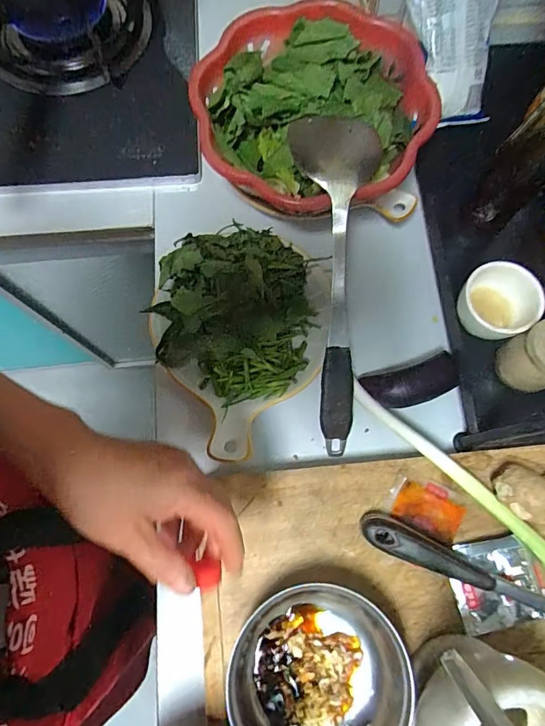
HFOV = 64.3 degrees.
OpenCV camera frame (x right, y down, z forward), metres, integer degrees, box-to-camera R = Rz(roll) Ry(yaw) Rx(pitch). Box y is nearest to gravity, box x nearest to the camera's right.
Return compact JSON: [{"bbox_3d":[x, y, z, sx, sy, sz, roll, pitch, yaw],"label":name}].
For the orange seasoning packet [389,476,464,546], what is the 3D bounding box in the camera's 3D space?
[{"bbox_3d":[0.142,0.132,0.397,0.060,0.009,0.043,28,76,8],"label":"orange seasoning packet"}]

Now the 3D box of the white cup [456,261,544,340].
[{"bbox_3d":[0.218,-0.057,0.423,0.070,0.052,0.068,0,74,0],"label":"white cup"}]

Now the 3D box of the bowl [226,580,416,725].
[{"bbox_3d":[0.037,0.251,0.345,0.128,0.047,0.138,0,74,0],"label":"bowl"}]

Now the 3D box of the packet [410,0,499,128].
[{"bbox_3d":[0.195,-0.334,0.452,0.106,0.025,0.149,-14,115,-17],"label":"packet"}]

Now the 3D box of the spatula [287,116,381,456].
[{"bbox_3d":[0.064,-0.080,0.440,0.085,0.047,0.338,-1,93,0],"label":"spatula"}]

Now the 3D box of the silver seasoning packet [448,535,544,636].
[{"bbox_3d":[0.197,0.192,0.378,0.077,0.015,0.072,-14,74,-4],"label":"silver seasoning packet"}]

